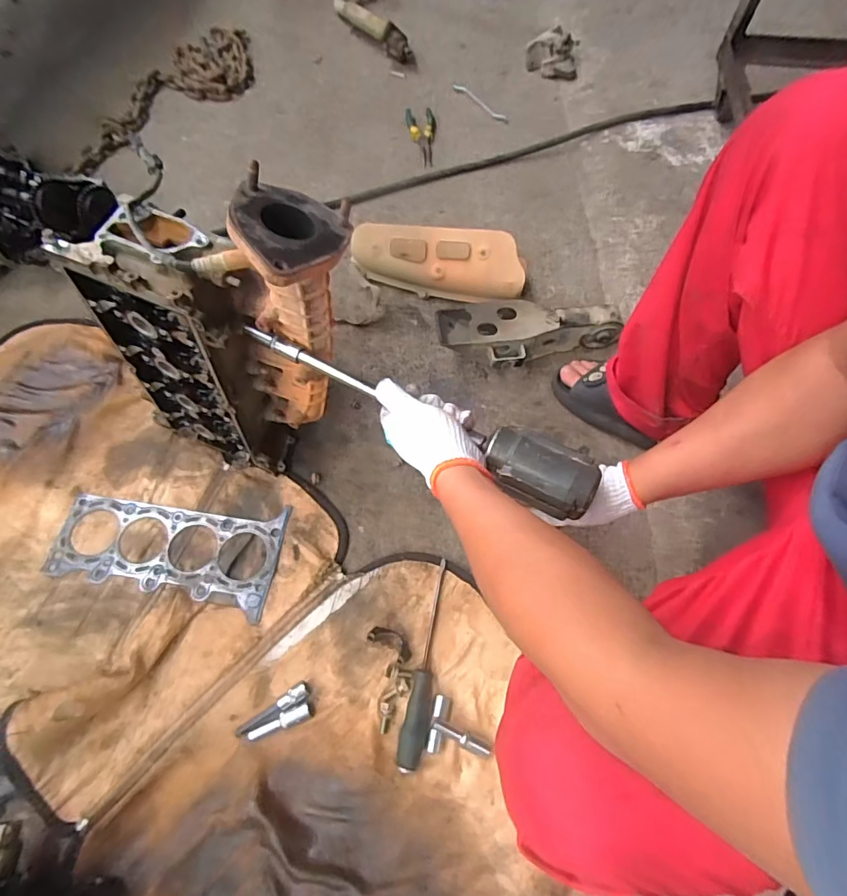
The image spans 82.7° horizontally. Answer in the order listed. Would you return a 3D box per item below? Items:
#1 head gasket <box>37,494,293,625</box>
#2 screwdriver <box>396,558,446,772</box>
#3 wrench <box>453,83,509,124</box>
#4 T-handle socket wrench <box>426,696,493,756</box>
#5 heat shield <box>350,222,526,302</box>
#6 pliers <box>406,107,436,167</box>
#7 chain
[{"bbox_3d":[-0.373,0.147,0.703,0.323,0.006,0.143,8,65,1],"label":"head gasket"},{"bbox_3d":[0.009,0.278,0.637,0.030,0.026,0.258,13,64,5],"label":"screwdriver"},{"bbox_3d":[0.141,-0.846,1.180,0.035,0.015,0.185,-40,71,-18],"label":"wrench"},{"bbox_3d":[0.047,0.350,0.604,0.078,0.023,0.062,7,64,2],"label":"T-handle socket wrench"},{"bbox_3d":[0.026,-0.340,0.886,0.307,0.123,0.043,7,28,7],"label":"heat shield"},{"bbox_3d":[-0.007,-0.728,1.116,0.069,0.030,0.197,2,64,0],"label":"pliers"},{"bbox_3d":[-0.627,-0.862,1.169,0.229,0.038,0.601,37,69,15],"label":"chain"}]

